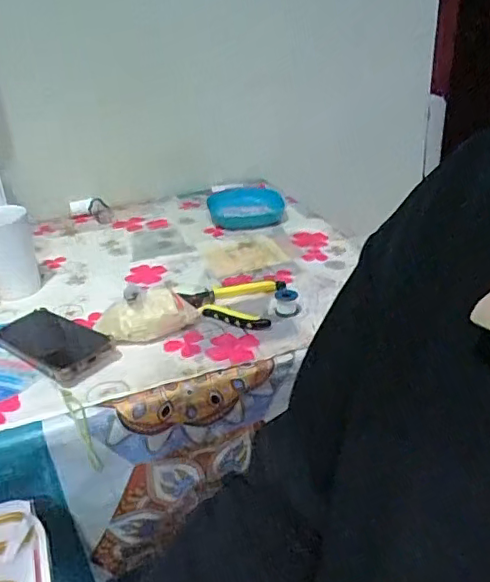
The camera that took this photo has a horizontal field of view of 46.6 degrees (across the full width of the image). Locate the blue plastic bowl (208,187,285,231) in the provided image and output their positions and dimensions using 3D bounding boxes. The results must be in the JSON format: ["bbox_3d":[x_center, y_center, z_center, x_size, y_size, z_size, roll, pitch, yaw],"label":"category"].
[{"bbox_3d":[0.004,-0.151,1.035,0.138,0.030,0.144,-6,30,-5],"label":"blue plastic bowl"}]

